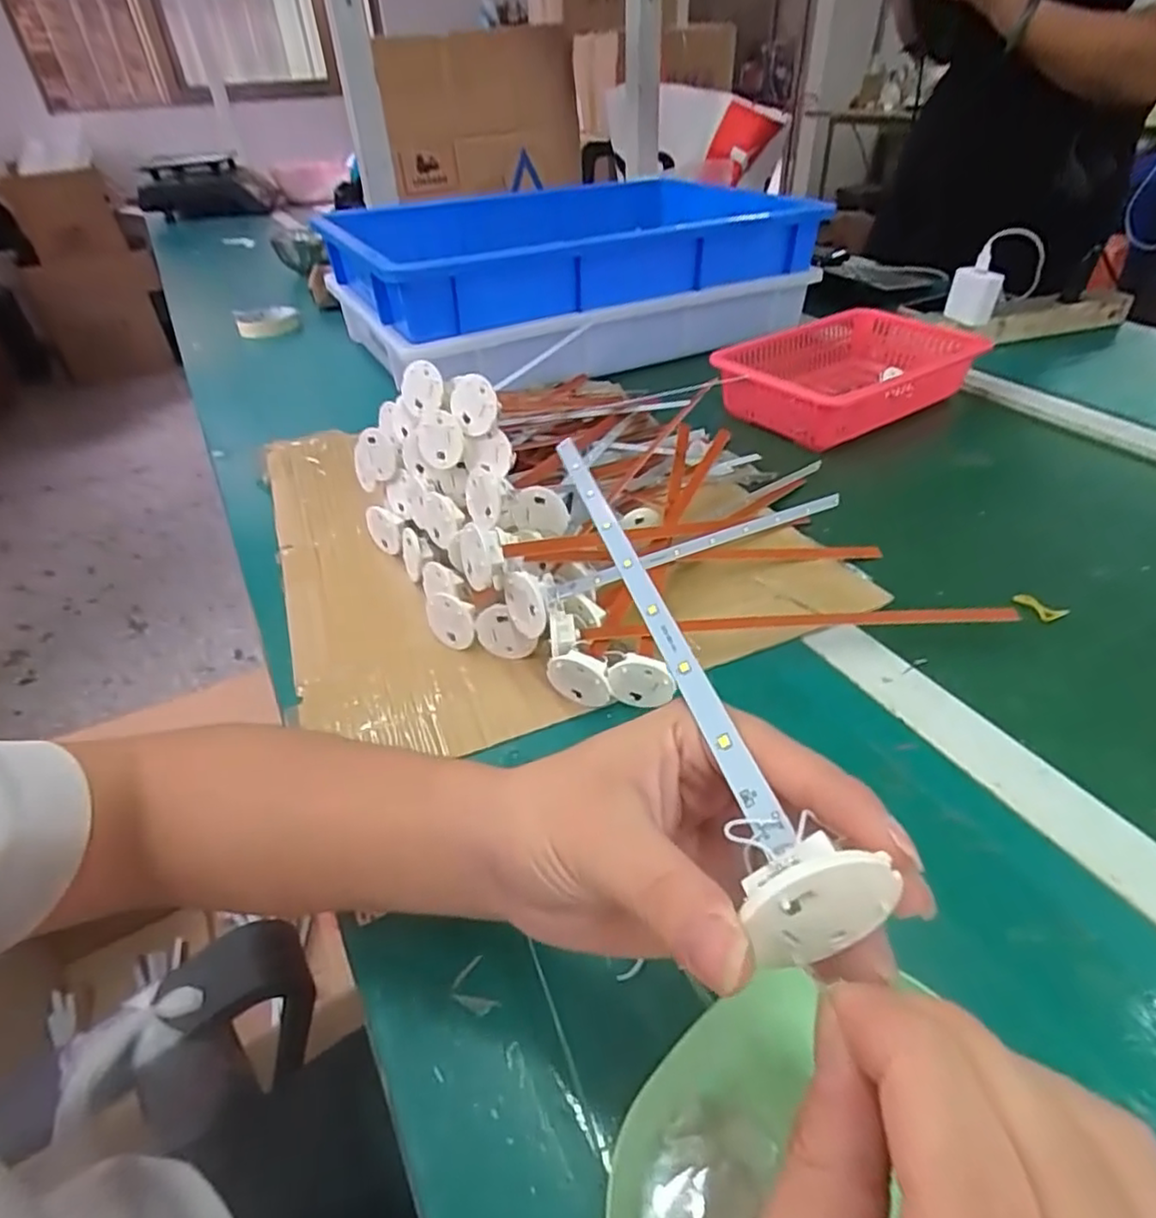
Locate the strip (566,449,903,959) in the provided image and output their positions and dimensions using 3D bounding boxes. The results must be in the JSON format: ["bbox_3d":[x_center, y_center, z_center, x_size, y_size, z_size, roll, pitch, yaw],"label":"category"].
[{"bbox_3d":[0.025,-0.010,0.252,0.032,0.034,0.271,-10,37,-8],"label":"strip"}]

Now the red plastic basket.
[{"bbox_3d":[0.280,-0.240,0.685,0.266,0.061,0.167,-29,45,-28],"label":"red plastic basket"}]

